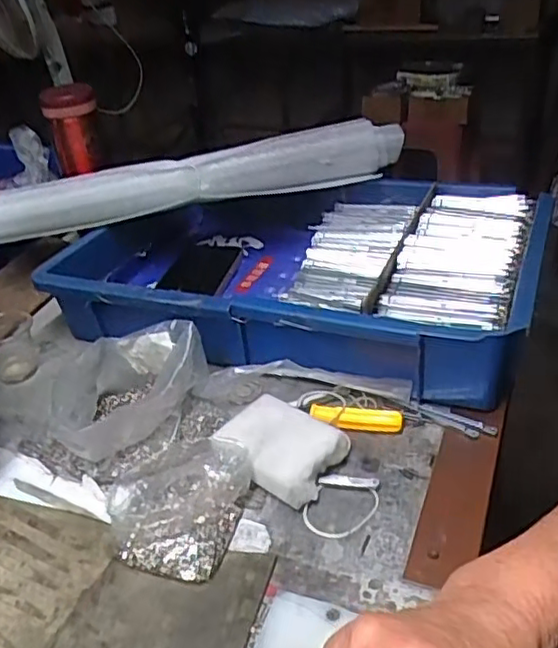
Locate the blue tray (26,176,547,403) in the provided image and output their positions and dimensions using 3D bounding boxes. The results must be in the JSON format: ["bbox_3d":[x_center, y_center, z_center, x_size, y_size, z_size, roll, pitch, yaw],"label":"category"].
[{"bbox_3d":[0.020,-0.051,0.620,0.424,0.087,0.272,8,34,21],"label":"blue tray"}]

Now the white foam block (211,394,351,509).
[{"bbox_3d":[0.001,0.088,0.454,0.081,0.032,0.060,22,41,37],"label":"white foam block"}]

